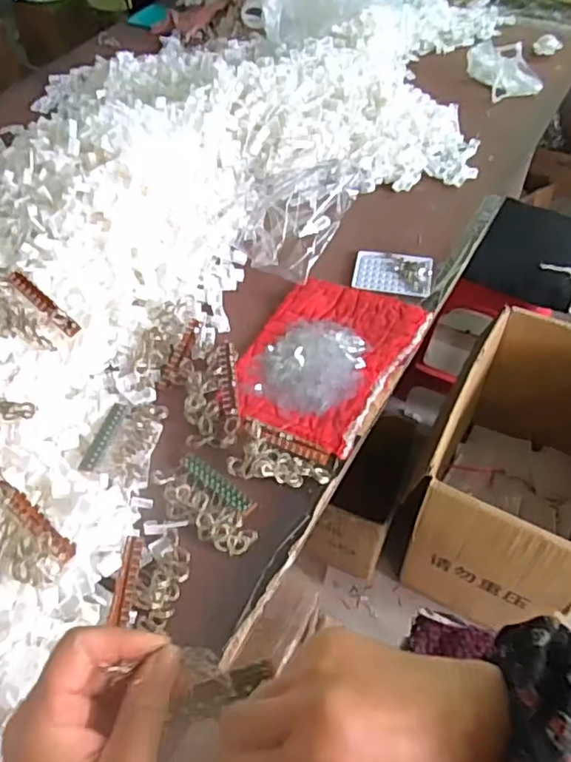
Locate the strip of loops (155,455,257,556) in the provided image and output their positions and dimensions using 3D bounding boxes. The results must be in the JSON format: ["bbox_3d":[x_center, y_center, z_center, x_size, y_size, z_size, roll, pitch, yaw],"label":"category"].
[{"bbox_3d":[-0.098,0.156,0.752,0.151,0.013,0.075,34,61,24],"label":"strip of loops"}]

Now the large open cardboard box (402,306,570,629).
[{"bbox_3d":[0.506,0.203,1.242,0.376,0.447,0.552,27,58,21],"label":"large open cardboard box"}]

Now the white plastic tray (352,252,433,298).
[{"bbox_3d":[0.186,-0.188,1.014,0.132,0.004,0.100,7,53,7],"label":"white plastic tray"}]

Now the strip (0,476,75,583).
[{"bbox_3d":[-0.295,0.159,0.630,0.134,0.045,0.068,45,63,2],"label":"strip"}]

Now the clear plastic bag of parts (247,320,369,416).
[{"bbox_3d":[0.042,-0.032,0.885,0.155,0.024,0.180,22,56,17],"label":"clear plastic bag of parts"}]

